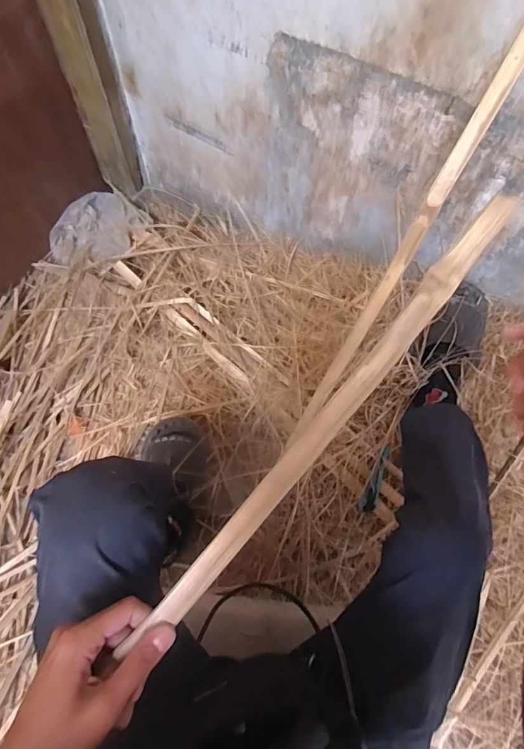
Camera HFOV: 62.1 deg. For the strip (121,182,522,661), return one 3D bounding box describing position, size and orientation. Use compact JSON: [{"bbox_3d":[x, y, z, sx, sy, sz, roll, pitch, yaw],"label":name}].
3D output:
[{"bbox_3d":[0.051,0.042,0.361,0.022,0.012,0.475,40,90,13],"label":"strip"}]

